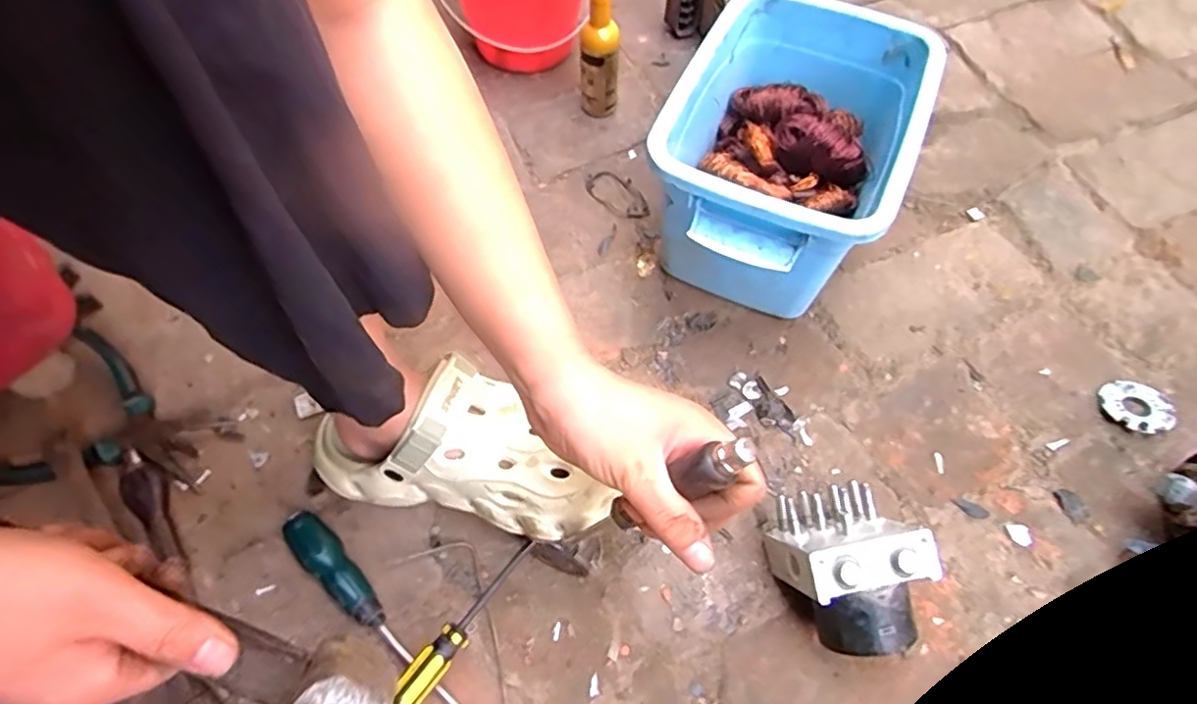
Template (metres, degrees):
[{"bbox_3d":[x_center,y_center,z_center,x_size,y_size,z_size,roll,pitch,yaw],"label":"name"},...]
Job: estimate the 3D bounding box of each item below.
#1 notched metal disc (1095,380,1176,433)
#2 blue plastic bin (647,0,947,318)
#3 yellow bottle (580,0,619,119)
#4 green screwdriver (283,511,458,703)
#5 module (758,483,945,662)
[{"bbox_3d":[0.474,0.047,0.549,0.053,0.010,0.052,0,61,1],"label":"notched metal disc"},{"bbox_3d":[0.167,-0.171,0.586,0.195,0.163,0.288,21,64,12],"label":"blue plastic bin"},{"bbox_3d":[0.000,-0.324,0.671,0.044,0.157,0.035,-1,61,0],"label":"yellow bottle"},{"bbox_3d":[-0.163,0.195,0.460,0.194,0.028,0.028,42,72,14],"label":"green screwdriver"},{"bbox_3d":[0.178,0.153,0.445,0.085,0.092,0.111,-10,65,-4],"label":"module"}]

